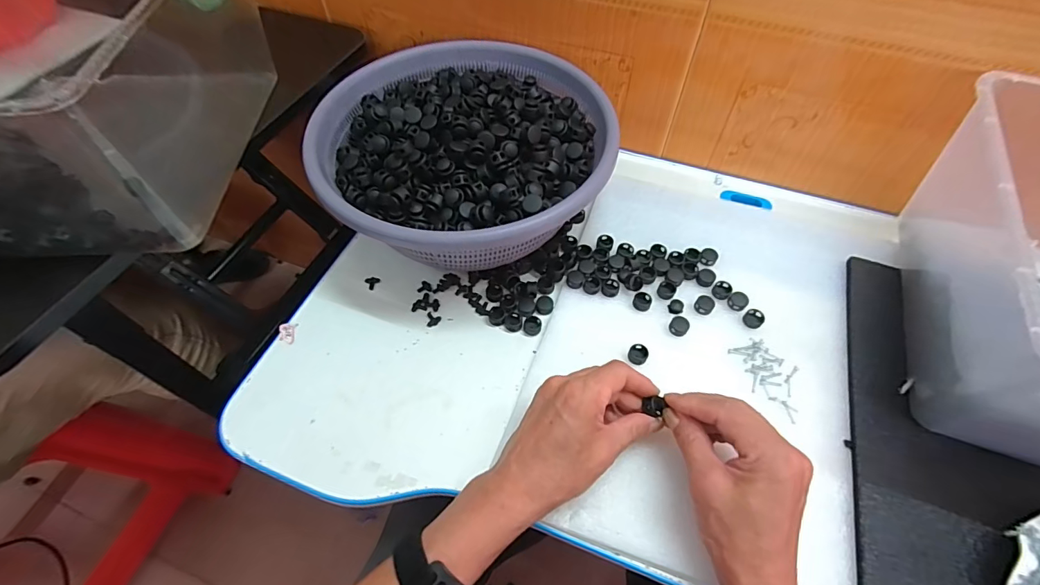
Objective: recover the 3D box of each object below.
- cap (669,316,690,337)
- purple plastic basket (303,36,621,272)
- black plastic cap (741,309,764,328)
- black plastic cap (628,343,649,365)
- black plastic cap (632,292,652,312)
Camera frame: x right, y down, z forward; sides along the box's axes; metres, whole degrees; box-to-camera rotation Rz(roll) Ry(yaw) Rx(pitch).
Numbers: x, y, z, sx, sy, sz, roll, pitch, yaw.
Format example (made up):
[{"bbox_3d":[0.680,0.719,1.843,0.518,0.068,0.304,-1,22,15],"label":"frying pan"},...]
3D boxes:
[{"bbox_3d":[0.147,0.030,0.420,0.017,0.009,0.017,-2,55,3],"label":"cap"},{"bbox_3d":[-0.053,-0.134,0.480,0.284,0.122,0.274,7,57,5],"label":"purple plastic basket"},{"bbox_3d":[0.217,0.024,0.424,0.017,0.005,0.018,-2,55,3],"label":"black plastic cap"},{"bbox_3d":[0.105,0.054,0.406,0.017,0.008,0.019,17,58,16],"label":"black plastic cap"},{"bbox_3d":[0.117,0.009,0.436,0.017,0.007,0.018,-2,55,3],"label":"black plastic cap"}]

